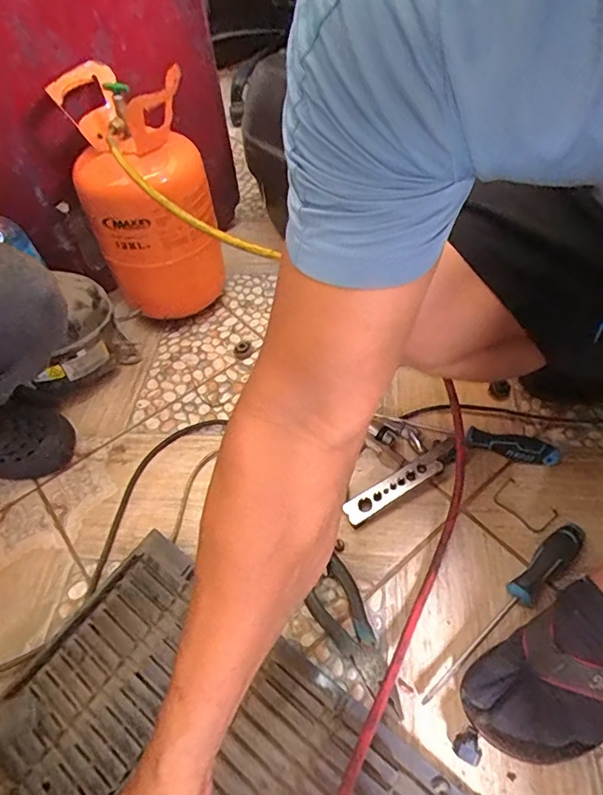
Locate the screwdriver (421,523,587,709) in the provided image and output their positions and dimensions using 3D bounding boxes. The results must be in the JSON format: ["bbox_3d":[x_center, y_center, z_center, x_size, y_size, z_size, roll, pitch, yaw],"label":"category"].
[{"bbox_3d":[0.217,0.222,0.520,0.248,0.031,0.031,-37,57,-22],"label":"screwdriver"}]

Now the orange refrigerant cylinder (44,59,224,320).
[{"bbox_3d":[-0.234,-0.304,0.766,0.177,0.312,0.217,-18,52,-9],"label":"orange refrigerant cylinder"}]

